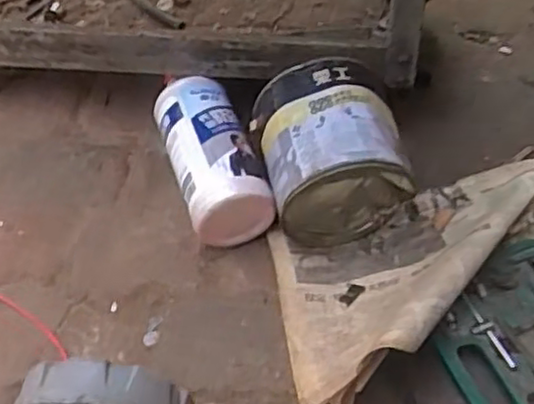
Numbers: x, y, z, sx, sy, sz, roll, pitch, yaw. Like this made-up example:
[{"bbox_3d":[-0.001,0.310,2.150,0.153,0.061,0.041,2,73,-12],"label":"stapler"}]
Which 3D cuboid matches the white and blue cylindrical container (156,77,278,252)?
[{"bbox_3d":[-0.069,-0.051,0.850,0.096,0.090,0.217,-16,53,-12],"label":"white and blue cylindrical container"}]

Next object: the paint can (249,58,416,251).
[{"bbox_3d":[0.076,-0.059,0.813,0.163,0.156,0.161,-13,52,-10],"label":"paint can"}]

